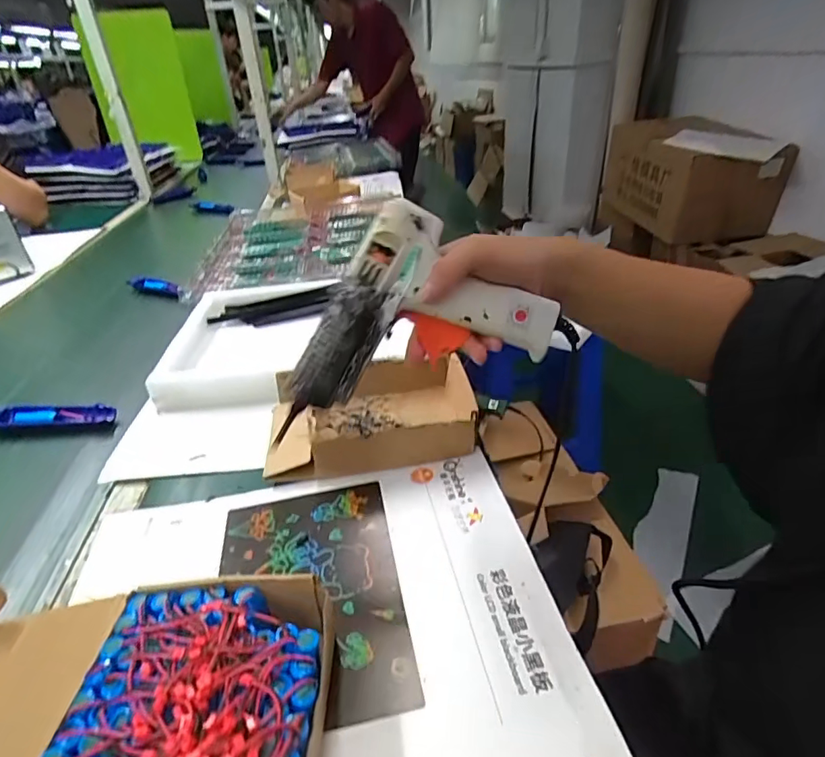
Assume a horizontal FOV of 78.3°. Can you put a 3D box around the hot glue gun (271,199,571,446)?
[{"bbox_3d":[0.001,-0.060,0.390,0.208,0.132,0.045,-11,7,-3],"label":"hot glue gun"}]

